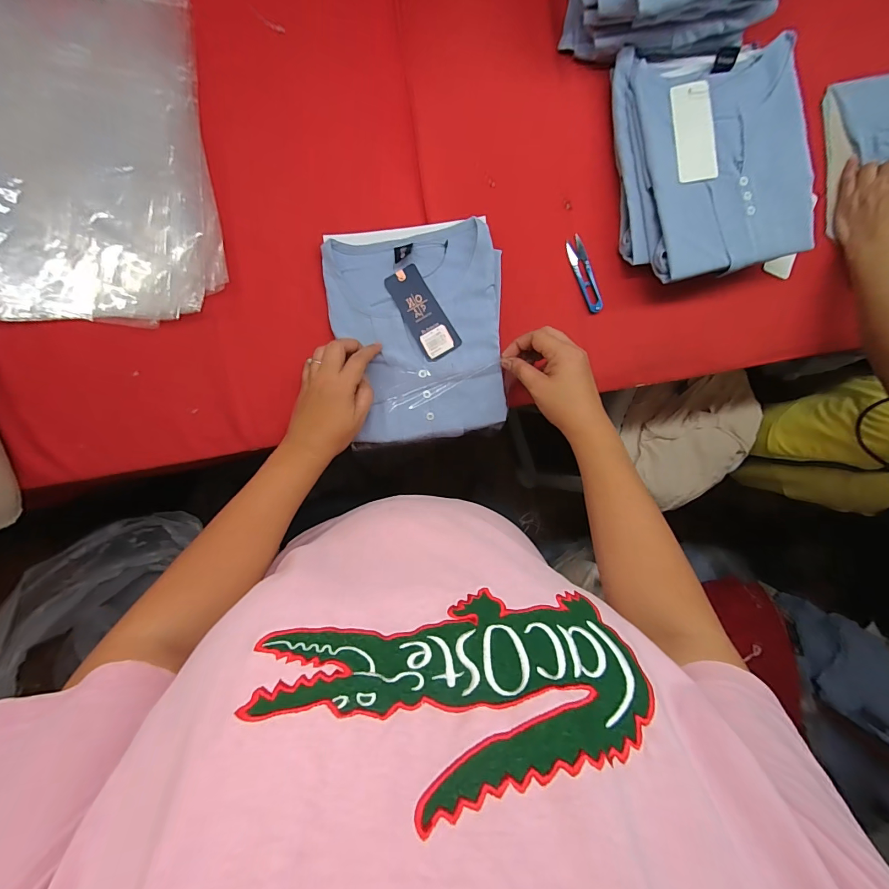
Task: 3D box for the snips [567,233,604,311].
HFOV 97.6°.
[{"bbox_3d":[0.193,-0.232,0.534,0.023,0.007,0.103,-24,97,-4],"label":"snips"}]

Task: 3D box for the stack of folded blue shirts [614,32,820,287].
[{"bbox_3d":[0.341,-0.356,0.507,0.222,0.072,0.265,-9,96,-6],"label":"stack of folded blue shirts"}]

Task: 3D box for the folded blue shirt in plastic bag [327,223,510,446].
[{"bbox_3d":[-0.031,-0.138,0.495,0.212,0.032,0.260,-6,95,-6],"label":"folded blue shirt in plastic bag"}]

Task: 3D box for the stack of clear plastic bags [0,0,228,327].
[{"bbox_3d":[-0.417,-0.350,0.433,0.290,0.036,0.406,-2,95,-7],"label":"stack of clear plastic bags"}]

